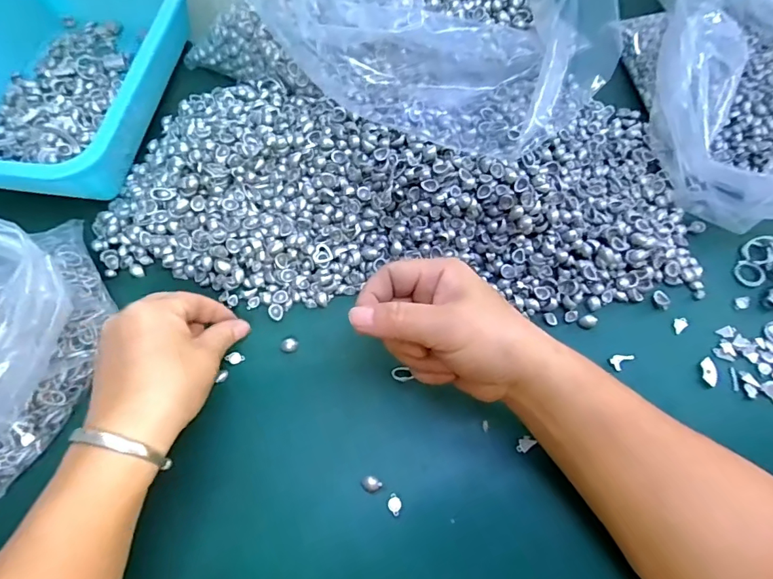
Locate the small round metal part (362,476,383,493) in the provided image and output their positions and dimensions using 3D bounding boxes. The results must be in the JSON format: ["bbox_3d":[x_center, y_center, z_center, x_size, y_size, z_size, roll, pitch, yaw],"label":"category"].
[{"bbox_3d":[-0.010,0.125,0.299,0.012,0.004,0.009,26,69,12],"label":"small round metal part"}]

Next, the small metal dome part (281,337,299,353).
[{"bbox_3d":[-0.071,0.040,0.339,0.012,0.004,0.011,0,66,1],"label":"small metal dome part"}]

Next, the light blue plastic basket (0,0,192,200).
[{"bbox_3d":[-0.281,-0.192,0.403,0.187,0.071,0.256,3,66,2],"label":"light blue plastic basket"}]

